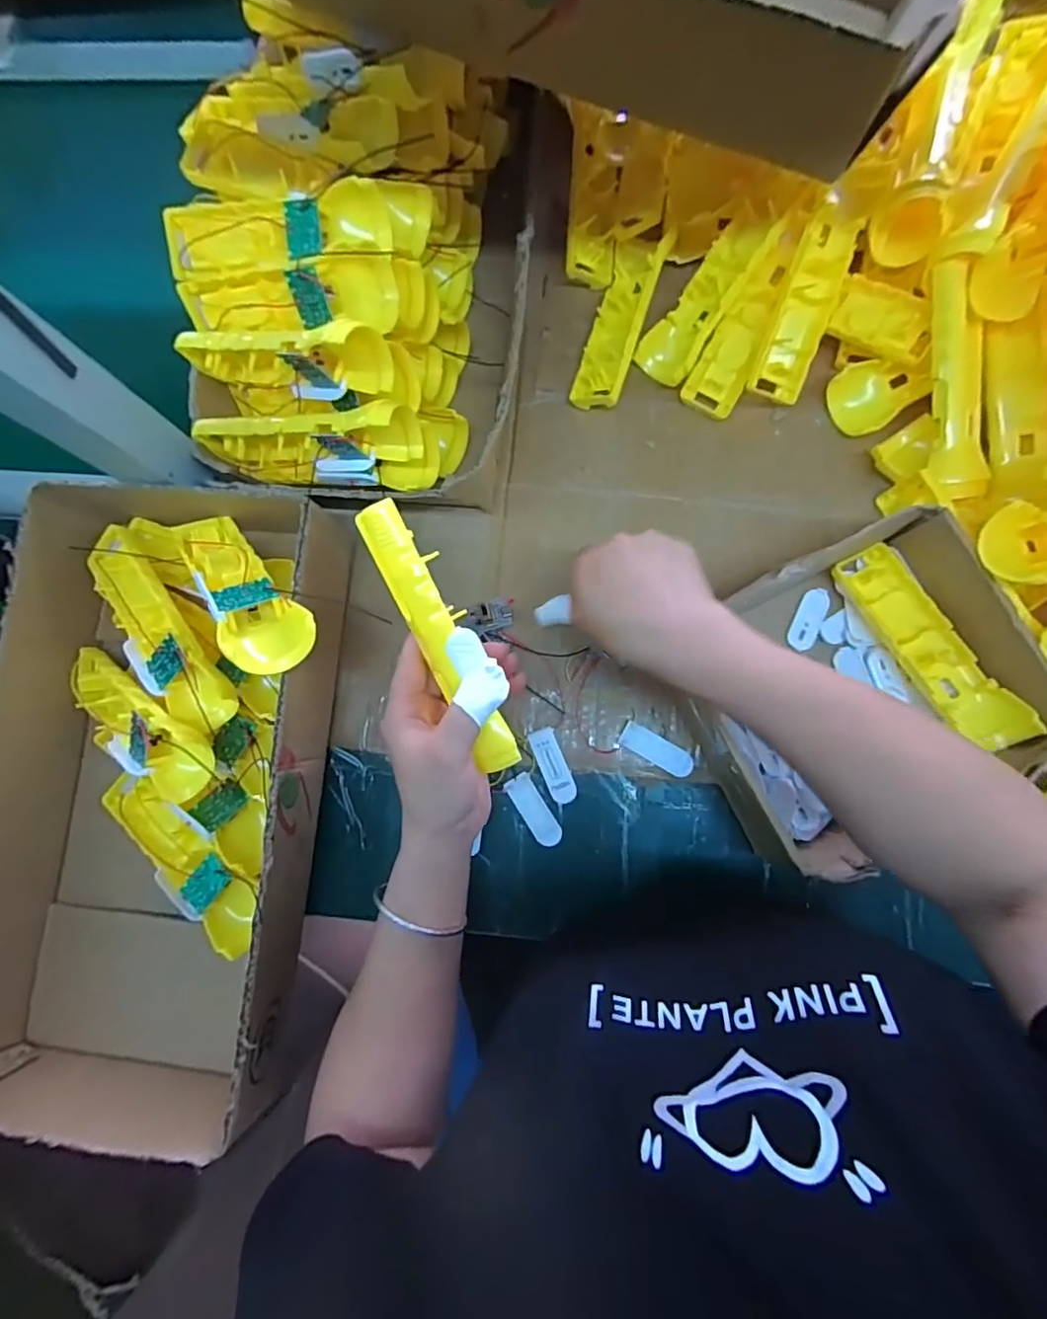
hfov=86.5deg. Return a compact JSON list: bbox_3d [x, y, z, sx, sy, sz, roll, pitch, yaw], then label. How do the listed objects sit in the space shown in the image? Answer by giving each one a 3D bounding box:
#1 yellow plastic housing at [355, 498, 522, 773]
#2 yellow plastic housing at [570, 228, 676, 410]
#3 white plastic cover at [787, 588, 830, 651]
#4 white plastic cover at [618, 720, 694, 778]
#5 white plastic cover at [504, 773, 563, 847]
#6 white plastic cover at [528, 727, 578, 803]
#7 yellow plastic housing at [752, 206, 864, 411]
[{"bbox_3d":[-0.044,-0.009,0.312,0.030,0.025,0.162,-25,103,-1],"label":"yellow plastic housing"},{"bbox_3d":[0.079,-0.279,0.457,0.042,0.034,0.145,19,84,5],"label":"yellow plastic housing"},{"bbox_3d":[0.220,-0.031,0.430,0.021,0.005,0.049,24,84,5],"label":"white plastic cover"},{"bbox_3d":[0.102,0.070,0.426,0.056,0.006,0.022,29,85,6],"label":"white plastic cover"},{"bbox_3d":[0.009,0.117,0.429,0.022,0.006,0.057,-31,82,-2],"label":"white plastic cover"},{"bbox_3d":[0.024,0.082,0.426,0.020,0.008,0.057,-22,82,0],"label":"white plastic cover"},{"bbox_3d":[0.213,-0.266,0.421,0.041,0.026,0.127,17,110,5],"label":"yellow plastic housing"}]

